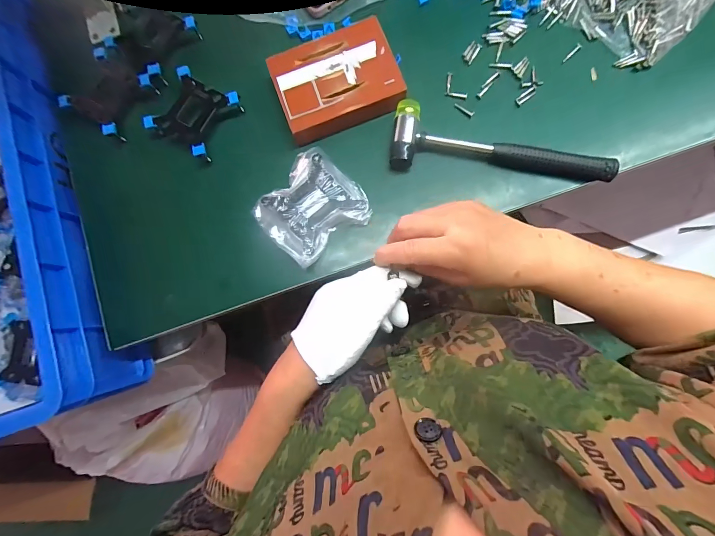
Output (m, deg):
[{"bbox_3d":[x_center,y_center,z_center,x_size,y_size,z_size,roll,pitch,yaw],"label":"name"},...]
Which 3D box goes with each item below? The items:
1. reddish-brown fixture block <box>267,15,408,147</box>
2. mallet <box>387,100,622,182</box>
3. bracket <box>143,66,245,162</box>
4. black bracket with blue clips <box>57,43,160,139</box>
[{"bbox_3d":[-0.023,-0.215,0.384,0.135,0.028,0.113,-21,83,2],"label":"reddish-brown fixture block"},{"bbox_3d":[0.158,-0.142,0.364,0.236,0.028,0.076,4,85,5],"label":"mallet"},{"bbox_3d":[-0.196,-0.185,0.396,0.084,0.023,0.085,30,87,7],"label":"bracket"},{"bbox_3d":[-0.308,-0.216,0.409,0.081,0.022,0.086,32,87,7],"label":"black bracket with blue clips"}]

